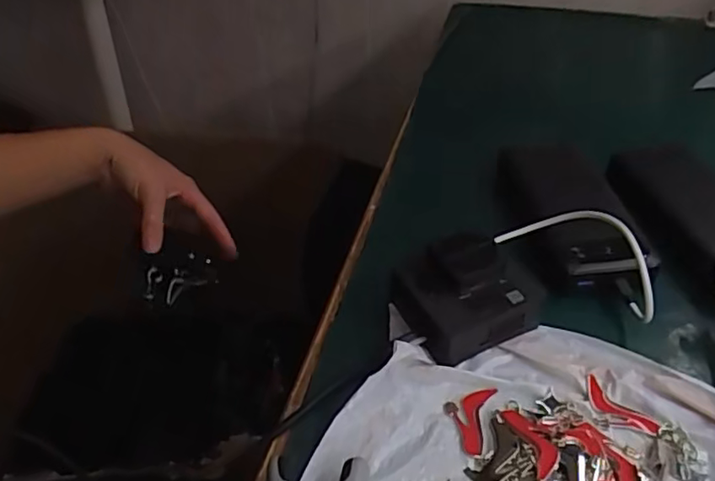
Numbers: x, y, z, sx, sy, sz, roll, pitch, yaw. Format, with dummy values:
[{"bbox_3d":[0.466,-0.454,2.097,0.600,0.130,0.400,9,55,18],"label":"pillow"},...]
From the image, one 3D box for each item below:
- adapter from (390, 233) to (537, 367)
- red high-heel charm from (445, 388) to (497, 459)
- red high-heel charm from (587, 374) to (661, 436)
[{"bbox_3d":[0.068,0.033,0.385,0.077,0.045,0.069,-21,44,-19],"label":"adapter"},{"bbox_3d":[0.063,0.102,0.345,0.026,0.004,0.044,12,44,17],"label":"red high-heel charm"},{"bbox_3d":[0.149,0.098,0.342,0.019,0.004,0.046,-30,48,-27],"label":"red high-heel charm"}]

